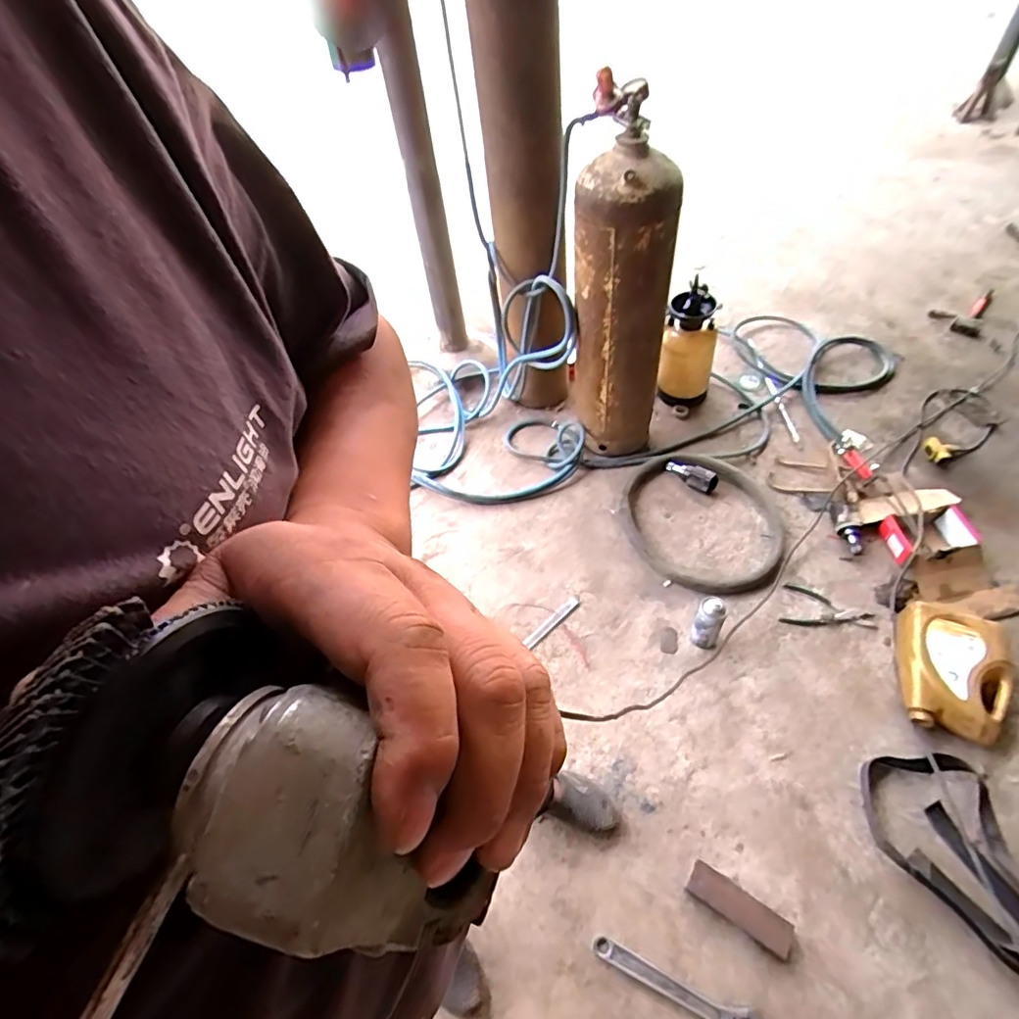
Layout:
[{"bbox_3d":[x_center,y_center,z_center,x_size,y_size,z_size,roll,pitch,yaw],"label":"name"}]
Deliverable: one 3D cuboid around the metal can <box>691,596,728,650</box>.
[{"bbox_3d":[0.518,0.293,1.434,0.069,0.178,0.069,-3,53,4],"label":"metal can"}]

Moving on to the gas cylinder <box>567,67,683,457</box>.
[{"bbox_3d":[0.321,-0.565,1.606,0.273,1.015,0.250,4,54,9],"label":"gas cylinder"}]

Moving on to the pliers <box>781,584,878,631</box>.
[{"bbox_3d":[0.885,0.285,1.531,0.232,0.011,0.134,13,56,15],"label":"pliers"}]

